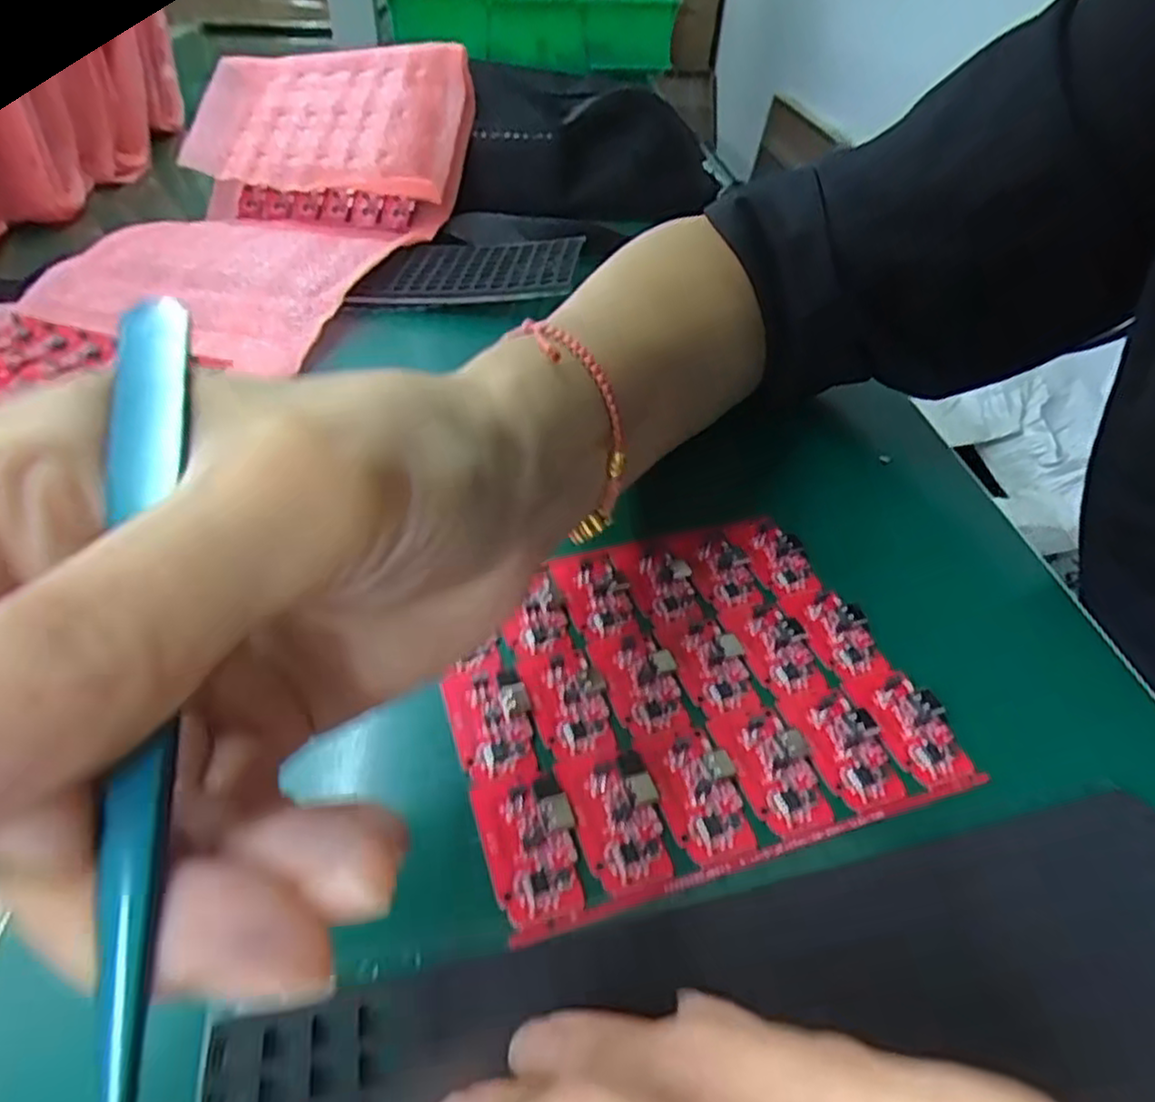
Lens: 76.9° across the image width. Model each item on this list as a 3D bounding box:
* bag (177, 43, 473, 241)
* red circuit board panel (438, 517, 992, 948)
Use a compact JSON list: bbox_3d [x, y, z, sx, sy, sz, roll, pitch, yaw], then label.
[{"bbox_3d":[-0.165,-0.271,0.477,0.179,0.058,0.115,11,73,11],"label":"bag"},{"bbox_3d":[0.028,0.036,0.213,0.129,0.004,0.112,-12,44,-16],"label":"red circuit board panel"}]

